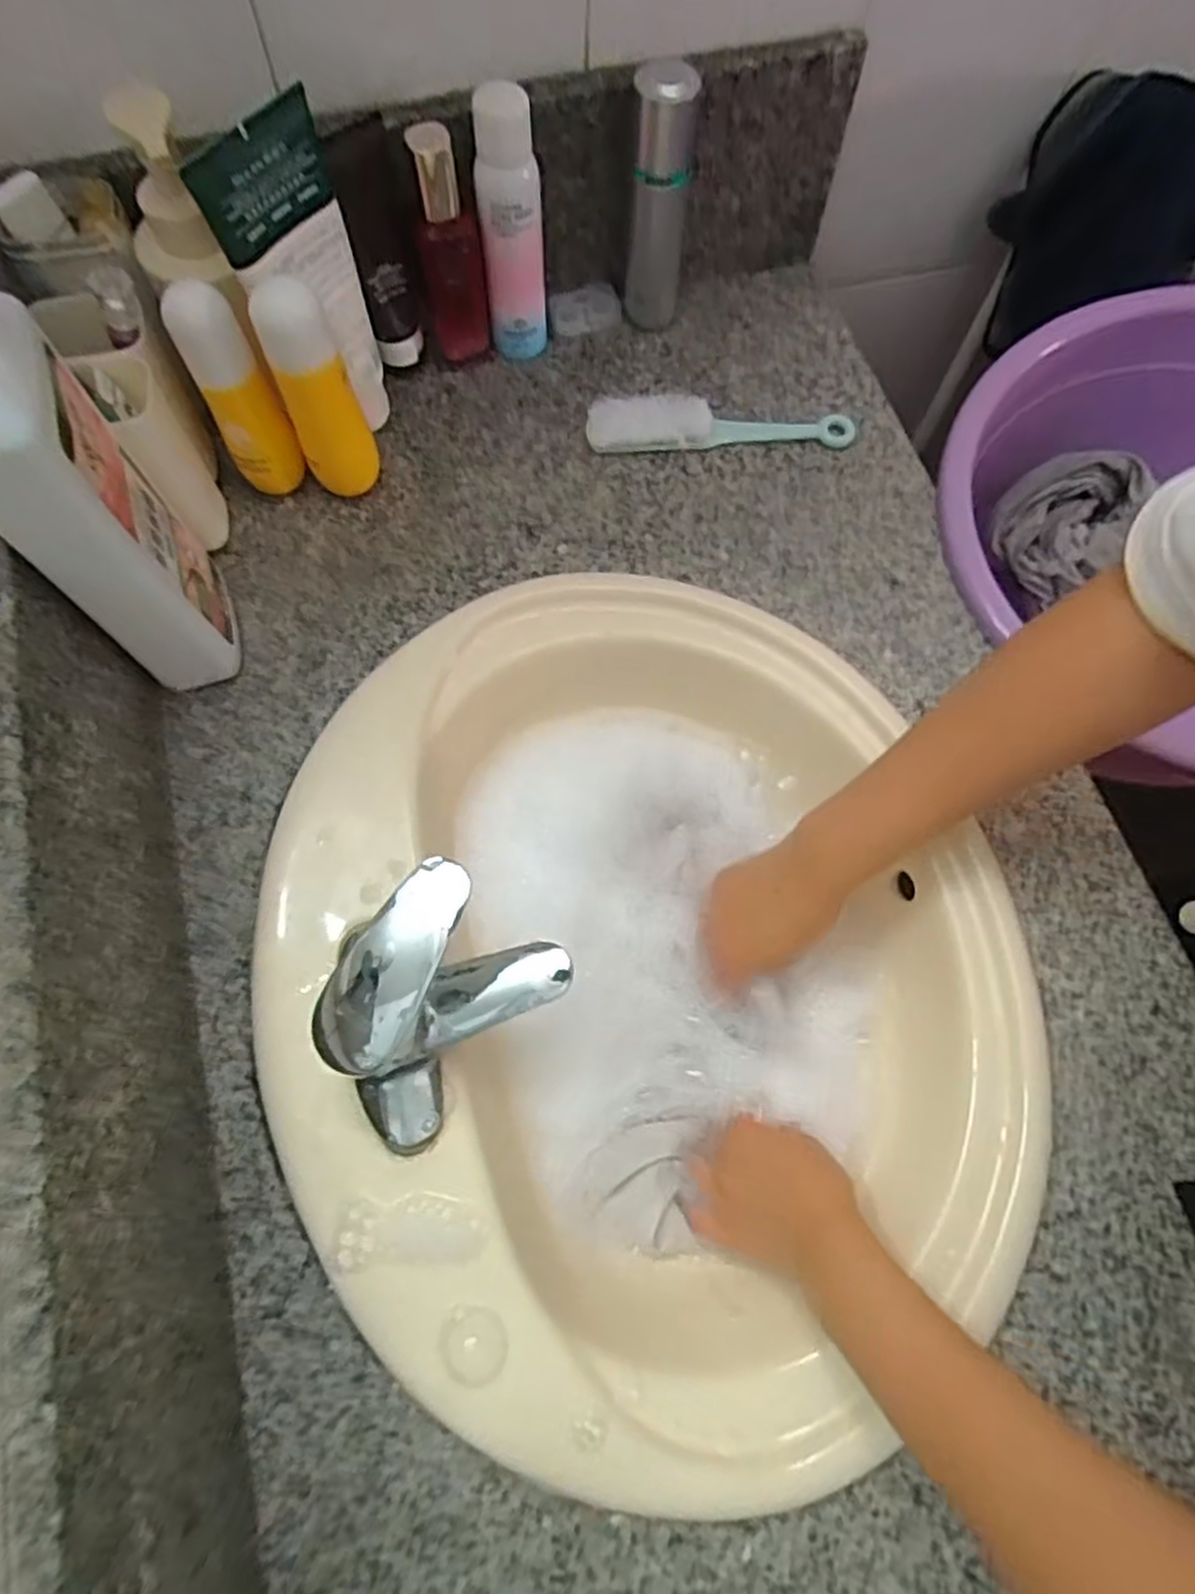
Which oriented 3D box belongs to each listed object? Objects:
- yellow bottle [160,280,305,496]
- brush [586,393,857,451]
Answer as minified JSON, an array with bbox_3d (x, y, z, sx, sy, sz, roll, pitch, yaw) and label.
[{"bbox_3d":[-0.235,-0.261,0.503,0.043,0.135,0.041,-32,75,-13],"label":"yellow bottle"},{"bbox_3d":[0.097,-0.291,0.590,0.205,0.024,0.042,-1,71,-3],"label":"brush"}]

